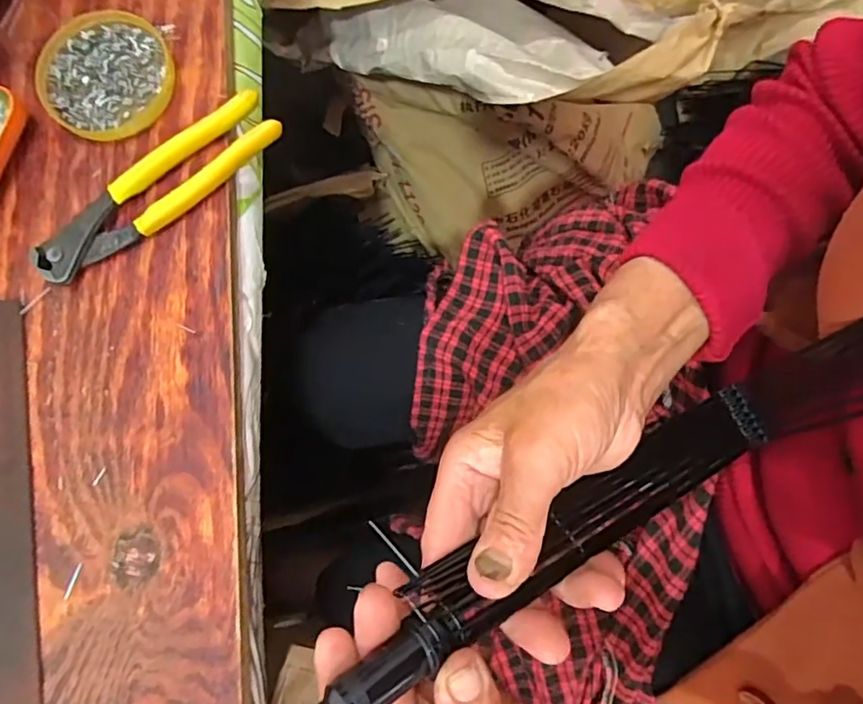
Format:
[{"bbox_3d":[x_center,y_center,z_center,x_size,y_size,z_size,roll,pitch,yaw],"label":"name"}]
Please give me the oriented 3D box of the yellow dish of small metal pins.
[{"bbox_3d":[-0.209,-0.177,0.367,0.085,0.009,0.080,-1,80,6],"label":"yellow dish of small metal pins"}]

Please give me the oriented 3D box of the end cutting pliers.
[{"bbox_3d":[-0.167,-0.099,0.349,0.162,0.017,0.036,-37,79,-1],"label":"end cutting pliers"}]

